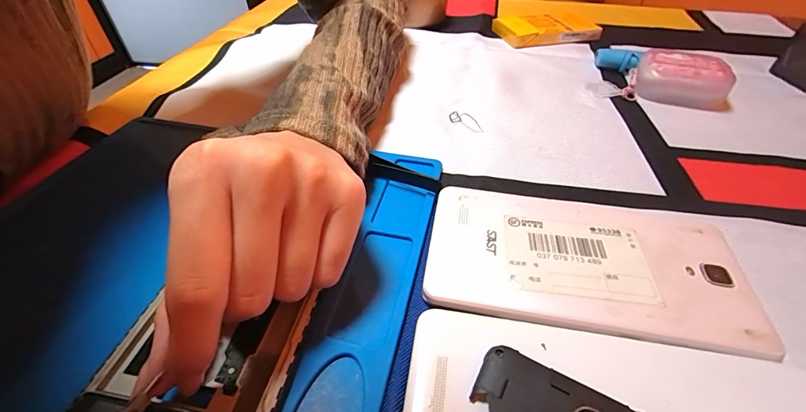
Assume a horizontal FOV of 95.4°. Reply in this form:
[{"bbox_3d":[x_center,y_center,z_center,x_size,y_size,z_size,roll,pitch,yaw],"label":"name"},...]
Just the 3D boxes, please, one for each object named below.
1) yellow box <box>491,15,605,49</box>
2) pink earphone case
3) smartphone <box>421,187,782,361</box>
[{"bbox_3d":[0.155,-0.194,0.400,0.101,0.017,0.056,-9,46,-9],"label":"yellow box"},{"bbox_3d":[0.227,-0.105,0.299,0.065,0.031,0.046,22,49,21],"label":"pink earphone case"},{"bbox_3d":[0.083,0.026,0.174,0.140,0.012,0.078,5,45,5],"label":"smartphone"}]

